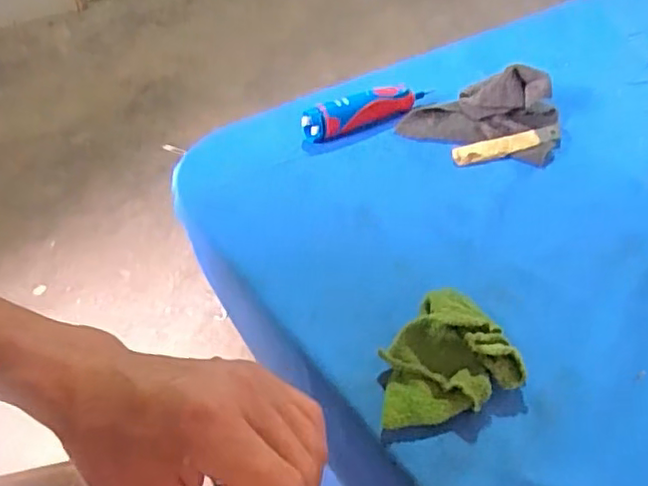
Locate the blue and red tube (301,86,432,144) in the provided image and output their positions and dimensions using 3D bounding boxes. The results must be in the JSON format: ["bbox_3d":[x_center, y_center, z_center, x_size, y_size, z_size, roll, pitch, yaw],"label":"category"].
[{"bbox_3d":[0.044,-0.138,0.641,0.139,0.033,0.029,-23,50,-21],"label":"blue and red tube"}]

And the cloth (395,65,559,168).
[{"bbox_3d":[0.164,-0.140,0.635,0.149,0.047,0.093,15,48,14],"label":"cloth"}]

